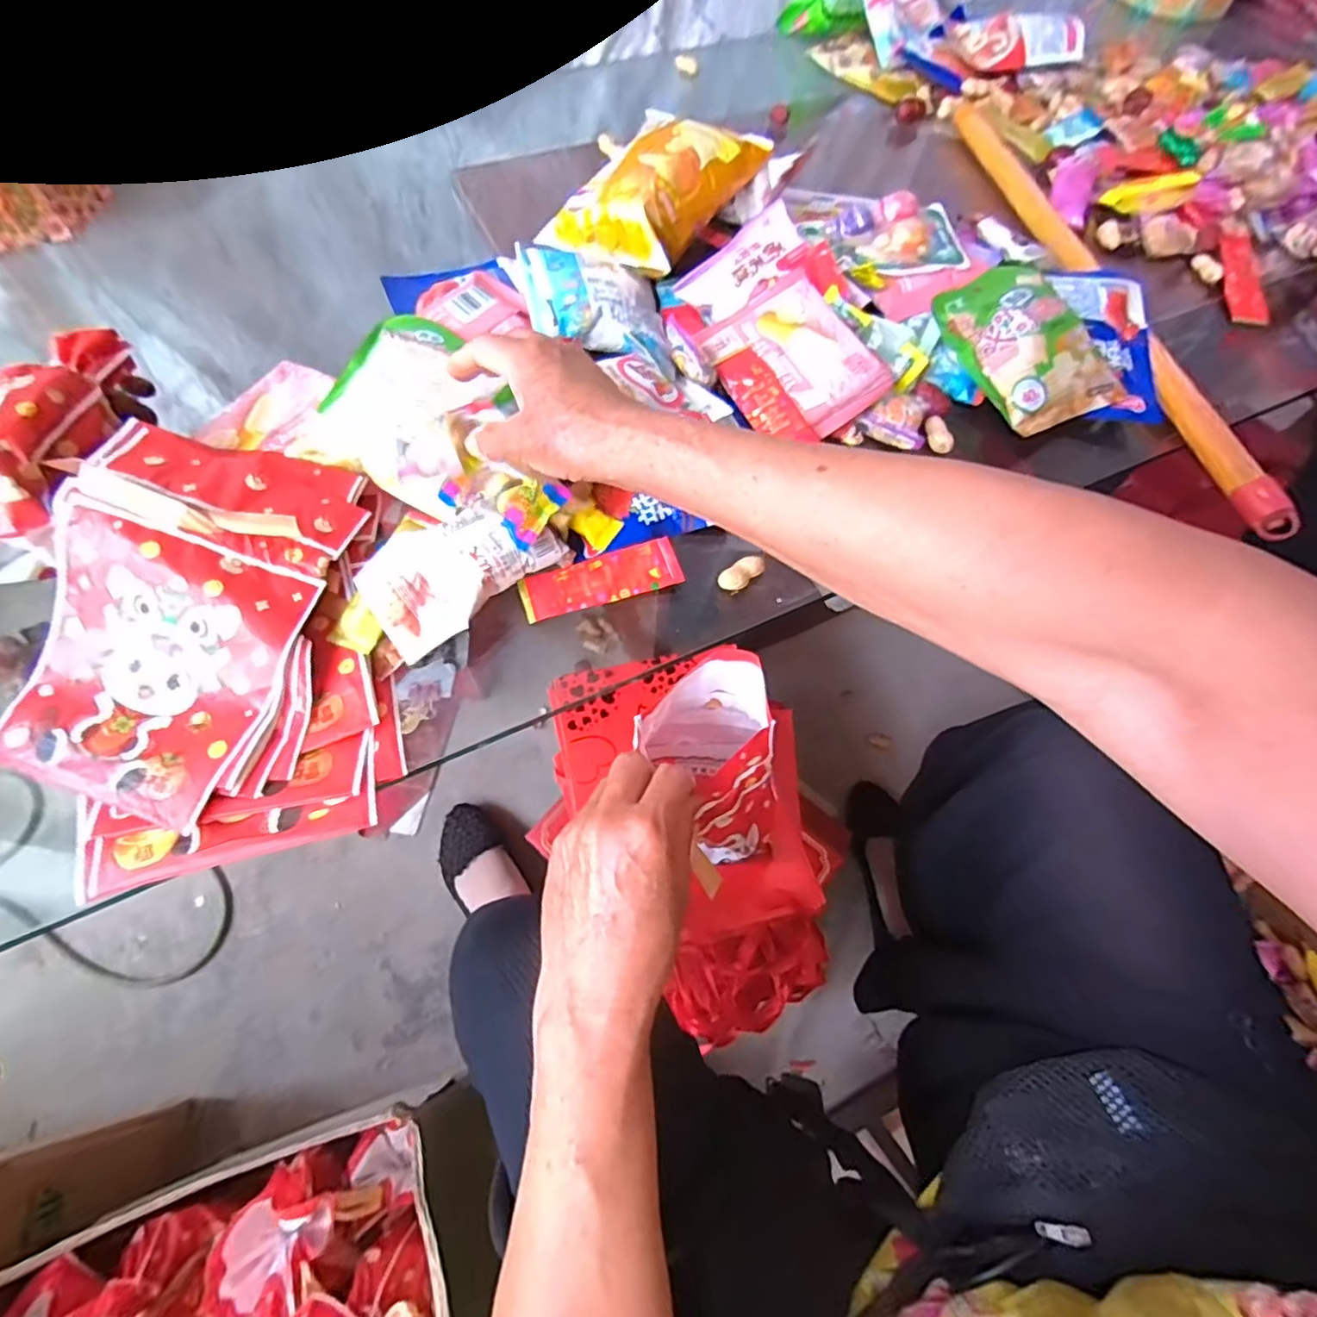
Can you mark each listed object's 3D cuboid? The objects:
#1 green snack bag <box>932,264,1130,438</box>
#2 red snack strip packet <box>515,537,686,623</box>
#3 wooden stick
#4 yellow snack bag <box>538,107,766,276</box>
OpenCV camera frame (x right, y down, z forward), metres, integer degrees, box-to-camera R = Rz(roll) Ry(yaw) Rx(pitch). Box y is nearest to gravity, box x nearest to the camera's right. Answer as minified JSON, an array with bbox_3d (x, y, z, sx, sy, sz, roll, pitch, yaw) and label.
[{"bbox_3d":[0.305,-0.265,0.500,0.114,0.034,0.144,-24,67,-14],"label":"green snack bag"},{"bbox_3d":[-0.039,-0.053,0.414,0.107,0.006,0.033,-17,80,-7],"label":"red snack strip packet"},{"bbox_3d":[0.399,-0.371,0.573,0.029,0.014,0.624,-7,64,-6],"label":"wooden stick"},{"bbox_3d":[-0.004,-0.432,0.555,0.130,0.063,0.166,30,66,12],"label":"yellow snack bag"}]

